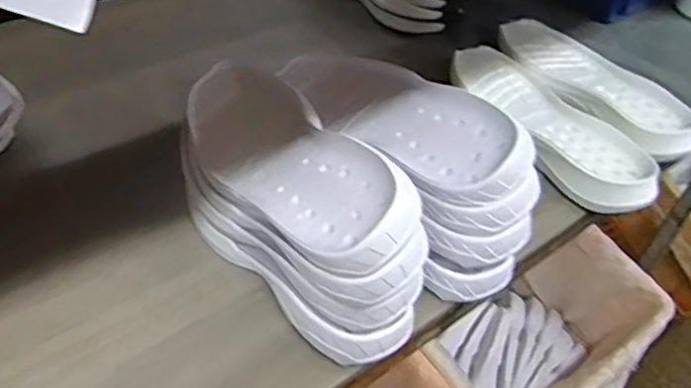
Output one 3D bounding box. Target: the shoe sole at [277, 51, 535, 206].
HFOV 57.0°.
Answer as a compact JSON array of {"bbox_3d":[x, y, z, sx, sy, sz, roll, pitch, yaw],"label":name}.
[{"bbox_3d":[0.045,-0.075,0.572,0.100,0.035,0.278,-45,47,-9],"label":"shoe sole"}]

